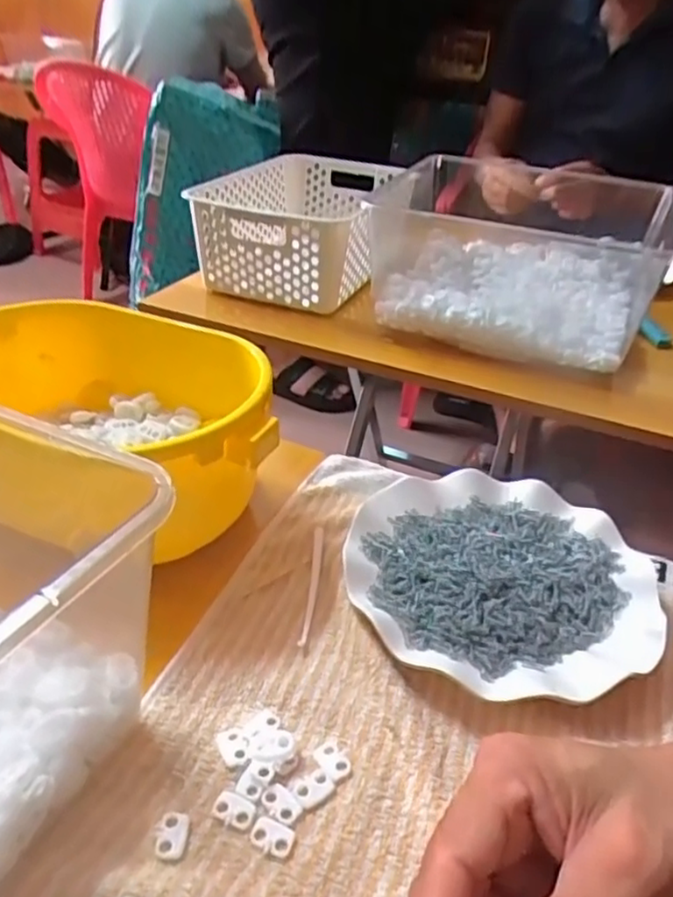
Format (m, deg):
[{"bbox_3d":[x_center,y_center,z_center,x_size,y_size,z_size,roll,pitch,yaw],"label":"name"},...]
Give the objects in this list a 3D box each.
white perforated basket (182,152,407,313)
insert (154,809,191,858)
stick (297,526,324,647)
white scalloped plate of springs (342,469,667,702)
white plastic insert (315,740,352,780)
[{"bbox_3d":[-0.036,-0.279,0.865,0.203,0.118,0.306,12,34,13],"label":"white perforated basket"},{"bbox_3d":[-0.070,0.165,0.289,0.013,0.005,0.020,2,34,1],"label":"insert"},{"bbox_3d":[-0.014,0.082,0.413,0.007,0.006,0.095,4,34,3],"label":"stick"},{"bbox_3d":[0.099,0.074,0.416,0.178,0.023,0.177,1,34,-1],"label":"white scalloped plate of springs"},{"bbox_3d":[-0.002,0.147,0.320,0.012,0.004,0.019,-25,42,-34],"label":"white plastic insert"}]

